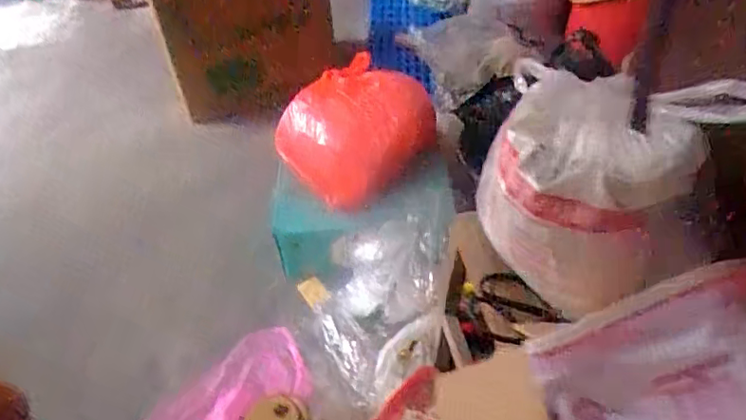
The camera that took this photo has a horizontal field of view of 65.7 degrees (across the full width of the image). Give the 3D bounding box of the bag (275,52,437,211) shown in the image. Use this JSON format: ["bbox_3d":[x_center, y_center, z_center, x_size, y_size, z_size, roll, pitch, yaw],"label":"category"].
[{"bbox_3d":[-0.042,-0.166,1.176,0.217,0.250,0.292,-30,52,-23],"label":"bag"}]

